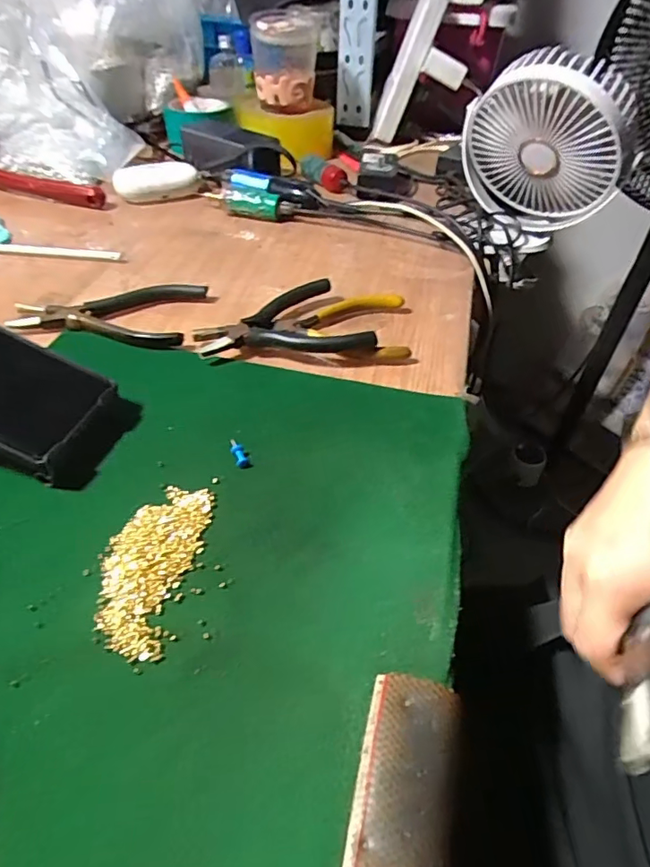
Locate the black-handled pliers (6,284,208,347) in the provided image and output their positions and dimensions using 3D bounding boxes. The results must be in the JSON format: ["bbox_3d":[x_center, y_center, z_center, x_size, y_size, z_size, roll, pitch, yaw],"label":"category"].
[{"bbox_3d":[-0.168,-0.096,0.412,0.132,0.016,0.074,5,45,2],"label":"black-handled pliers"}]

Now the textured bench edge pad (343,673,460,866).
[{"bbox_3d":[0.026,0.147,0.189,0.036,0.006,0.117,11,45,8],"label":"textured bench edge pad"}]

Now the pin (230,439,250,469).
[{"bbox_3d":[-0.052,0.011,0.320,0.008,0.006,0.022,-15,47,-17],"label":"pin"}]

